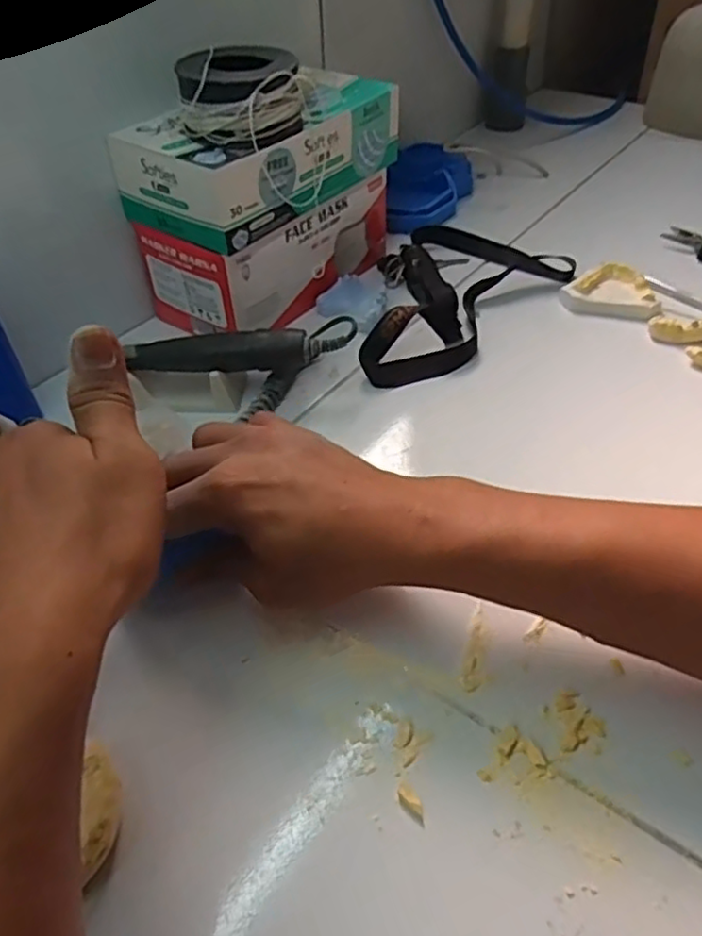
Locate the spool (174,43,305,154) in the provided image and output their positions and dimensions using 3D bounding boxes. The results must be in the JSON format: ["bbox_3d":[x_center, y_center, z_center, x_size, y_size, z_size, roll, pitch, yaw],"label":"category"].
[{"bbox_3d":[-0.075,-0.254,0.462,0.084,0.051,0.078,-1,46,1],"label":"spool"}]

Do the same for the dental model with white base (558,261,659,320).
[{"bbox_3d":[0.221,-0.148,0.561,0.076,0.022,0.049,21,49,22],"label":"dental model with white base"}]

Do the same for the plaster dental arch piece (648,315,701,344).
[{"bbox_3d":[0.263,-0.110,0.521,0.055,0.020,0.017,-4,44,19],"label":"plaster dental arch piece"}]

